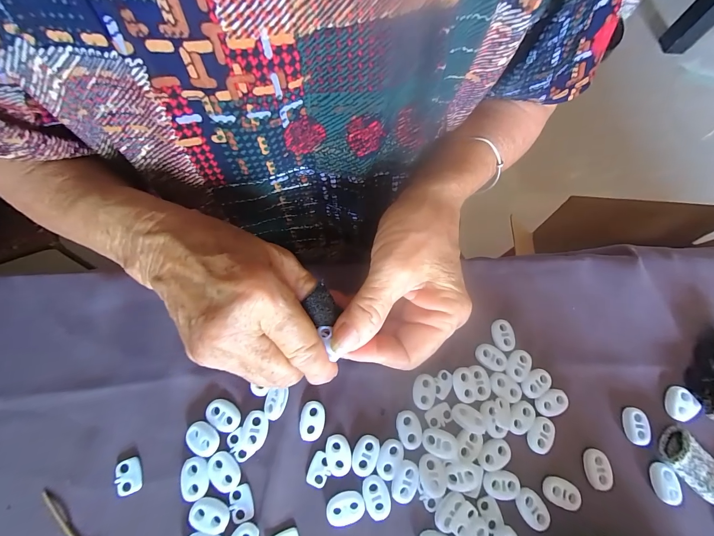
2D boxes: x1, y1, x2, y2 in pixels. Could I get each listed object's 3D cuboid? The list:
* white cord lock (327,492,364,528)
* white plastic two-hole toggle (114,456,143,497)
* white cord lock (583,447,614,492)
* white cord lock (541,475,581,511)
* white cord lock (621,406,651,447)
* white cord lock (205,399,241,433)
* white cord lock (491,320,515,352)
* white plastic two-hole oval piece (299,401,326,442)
[{"bbox_3d":[-0.007,0.143,0.183,0.022,0.005,0.016,-13,70,-8],"label":"white cord lock"},{"bbox_3d":[-0.136,0.123,0.181,0.013,0.004,0.019,-22,71,-11],"label":"white plastic two-hole toggle"},{"bbox_3d":[0.155,0.129,0.197,0.014,0.006,0.022,13,68,2],"label":"white cord lock"},{"bbox_3d":[0.127,0.140,0.191,0.020,0.005,0.015,23,69,6],"label":"white cord lock"},{"bbox_3d":[0.189,0.107,0.207,0.013,0.006,0.023,3,68,-2],"label":"white cord lock"},{"bbox_3d":[-0.085,0.093,0.194,0.022,0.004,0.015,36,71,11],"label":"white cord lock"},{"bbox_3d":[0.106,0.048,0.221,0.014,0.004,0.023,-2,69,-4],"label":"white cord lock"},{"bbox_3d":[-0.029,0.098,0.196,0.015,0.004,0.023,3,68,-2],"label":"white plastic two-hole oval piece"}]

